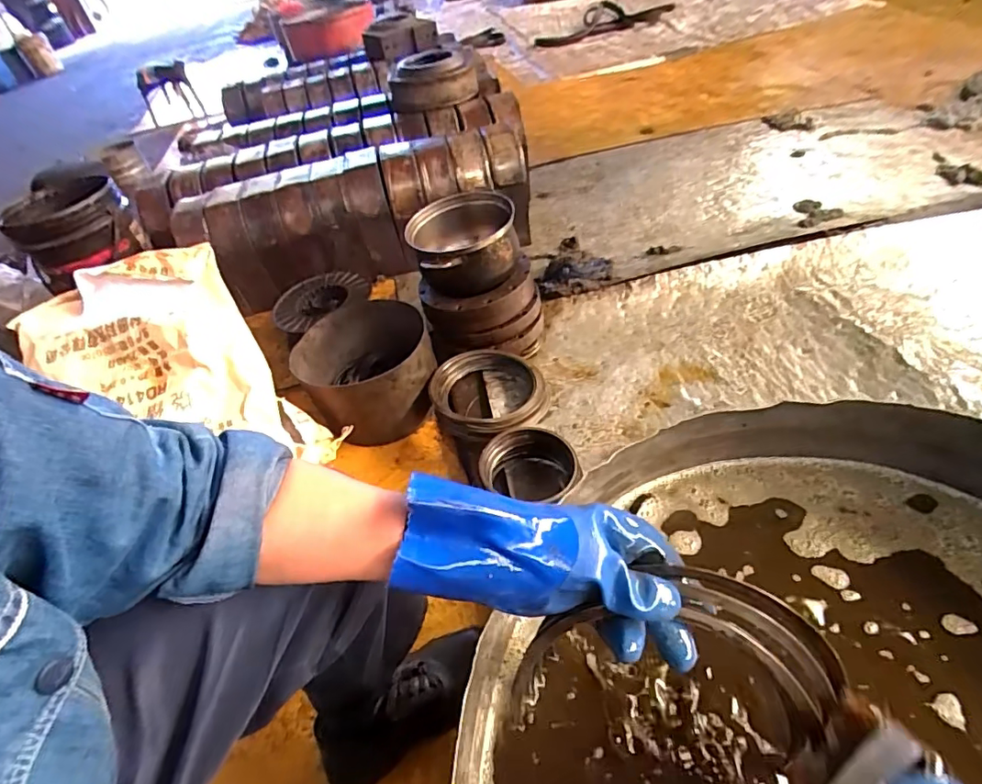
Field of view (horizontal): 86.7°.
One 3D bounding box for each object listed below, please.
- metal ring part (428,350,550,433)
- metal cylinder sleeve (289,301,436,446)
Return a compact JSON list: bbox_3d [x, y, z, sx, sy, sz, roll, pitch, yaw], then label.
[{"bbox_3d":[-0.002,0.002,0.976,0.216,0.056,0.207,0,45,5],"label":"metal ring part"},{"bbox_3d":[-0.245,-0.047,1.051,0.260,0.146,0.257,-21,46,-9],"label":"metal cylinder sleeve"}]

